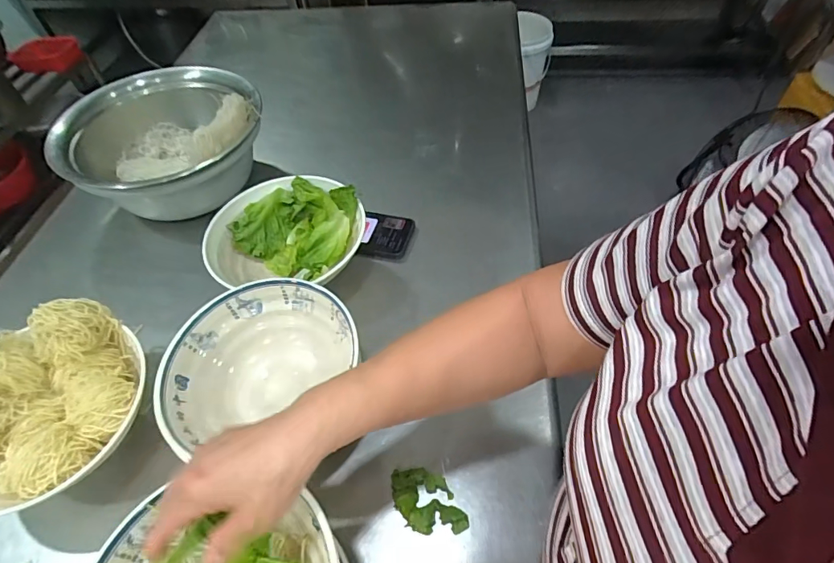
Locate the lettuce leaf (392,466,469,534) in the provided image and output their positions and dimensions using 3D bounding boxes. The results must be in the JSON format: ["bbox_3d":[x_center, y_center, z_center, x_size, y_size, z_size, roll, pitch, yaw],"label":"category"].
[{"bbox_3d":[0.012,0.235,0.490,0.076,0.016,0.062,-5,53,0],"label":"lettuce leaf"}]

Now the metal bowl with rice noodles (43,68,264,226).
[{"bbox_3d":[-0.417,-0.230,0.781,0.321,0.130,0.281,-36,59,-21],"label":"metal bowl with rice noodles"}]

